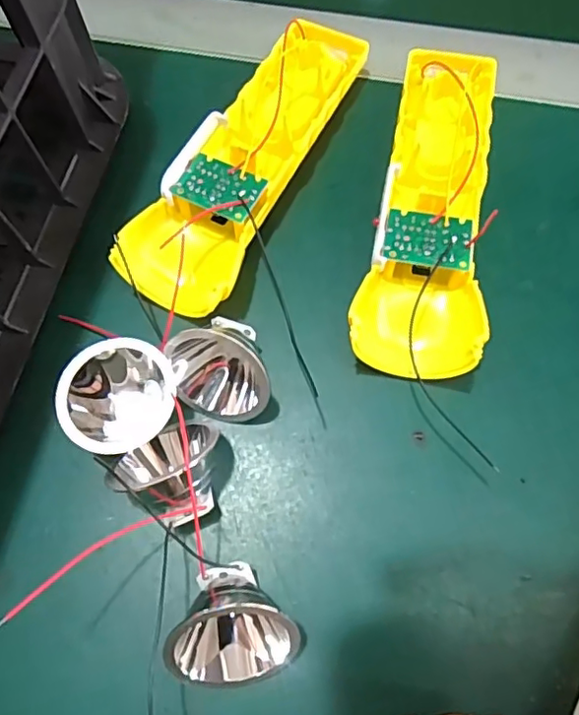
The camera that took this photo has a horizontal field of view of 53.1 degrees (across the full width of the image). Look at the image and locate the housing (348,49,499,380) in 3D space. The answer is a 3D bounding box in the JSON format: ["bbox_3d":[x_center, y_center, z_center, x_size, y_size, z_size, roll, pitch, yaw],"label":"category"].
[{"bbox_3d":[0.062,-0.070,0.259,0.050,0.030,0.162,8,70,5],"label":"housing"}]

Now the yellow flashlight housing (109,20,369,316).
[{"bbox_3d":[-0.016,-0.093,0.269,0.048,0.028,0.162,29,73,12],"label":"yellow flashlight housing"}]

